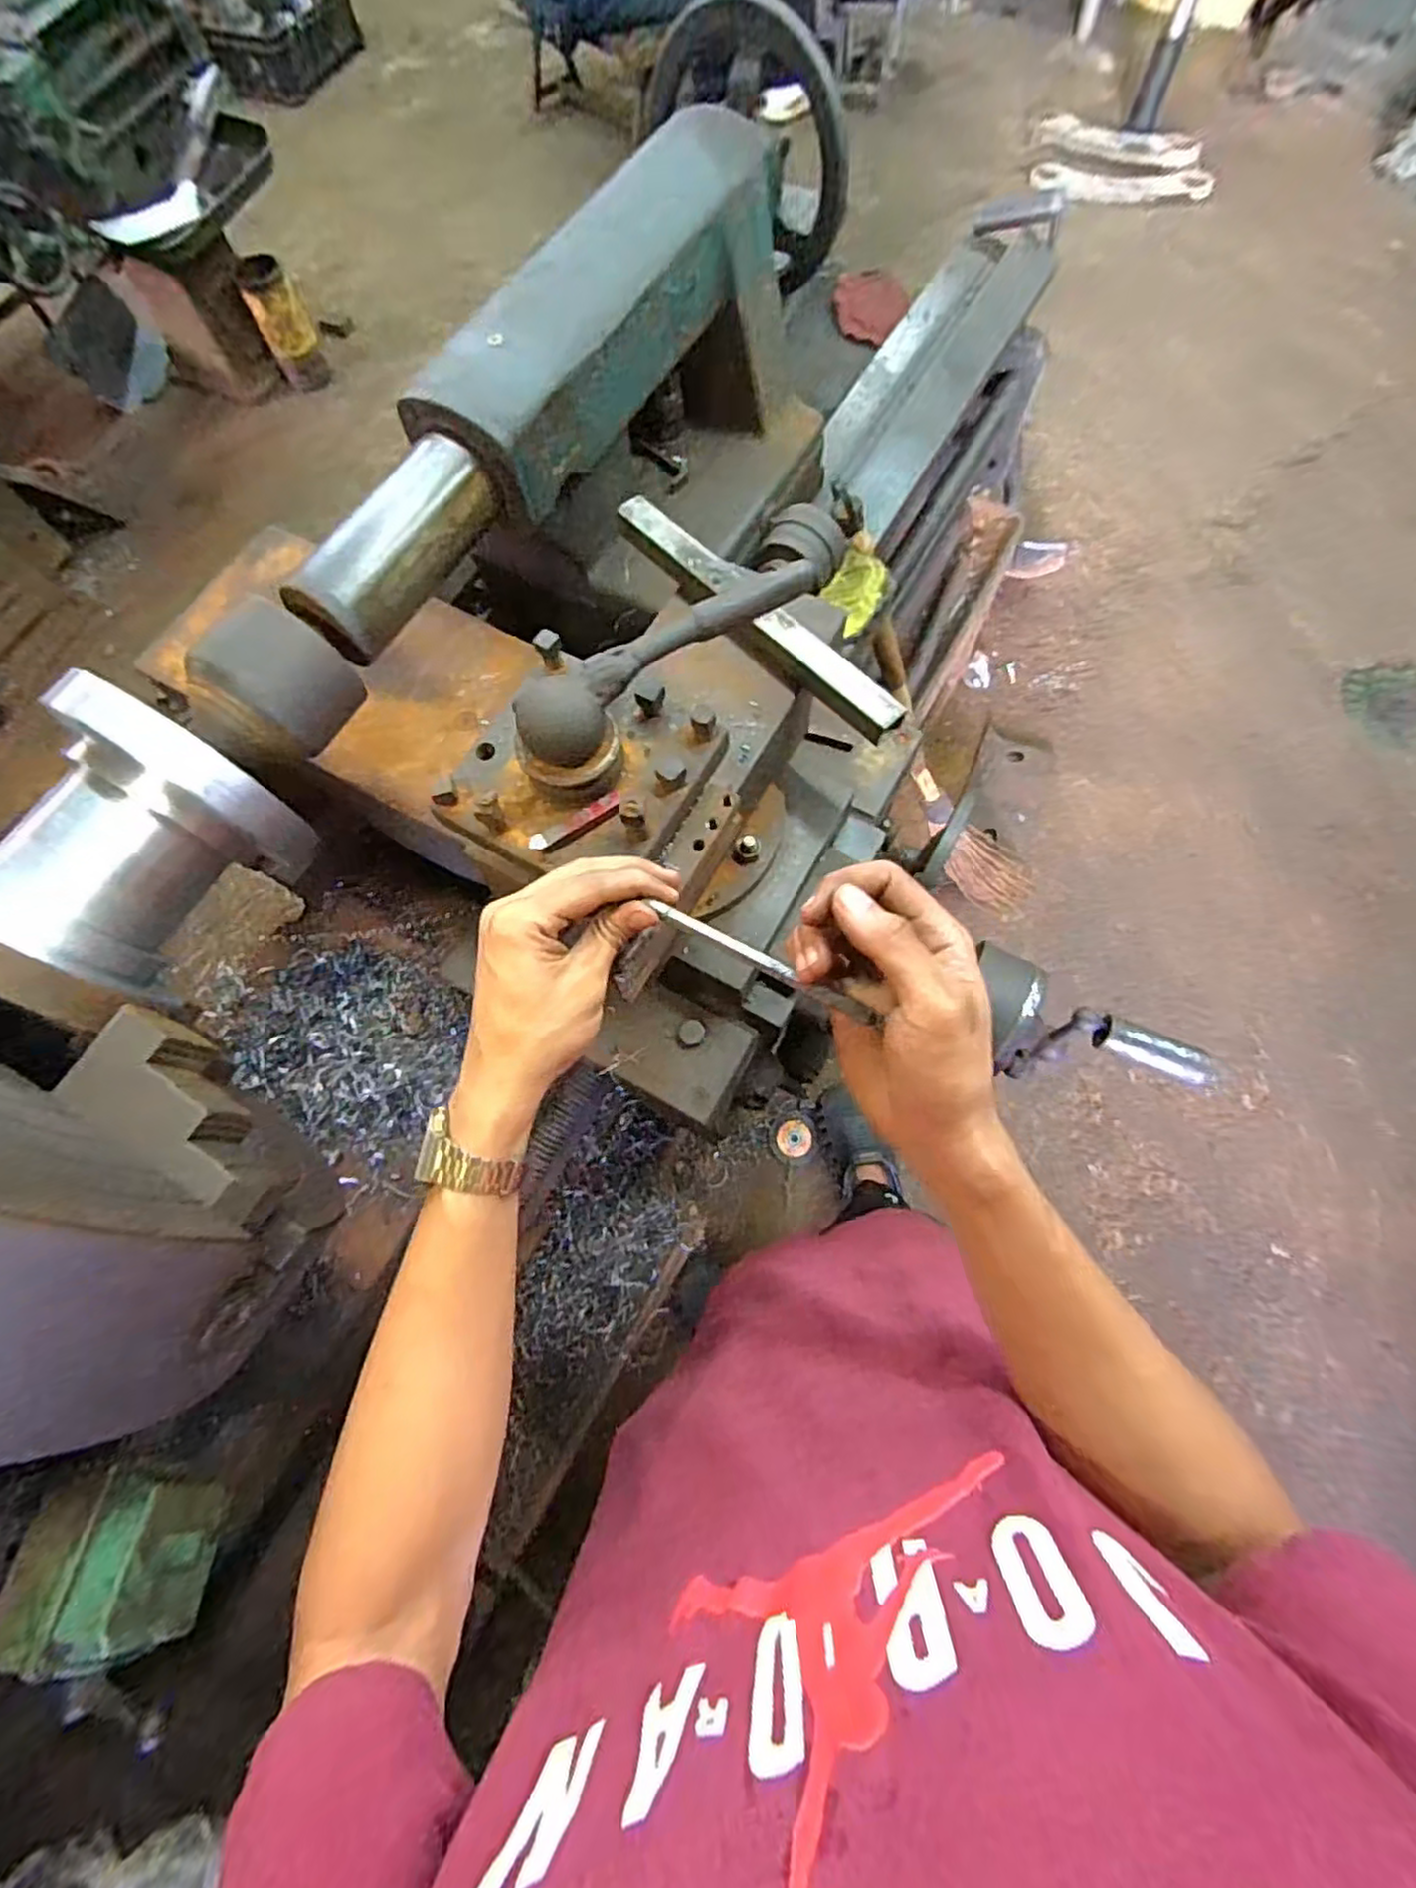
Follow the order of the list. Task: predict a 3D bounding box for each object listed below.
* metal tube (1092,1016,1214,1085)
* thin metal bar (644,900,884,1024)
[{"bbox_3d":[0.338,0.082,0.540,0.086,0.019,0.028,25,74,10],"label":"metal tube"},{"bbox_3d":[0.024,0.008,0.341,0.112,0.007,0.008,28,74,16],"label":"thin metal bar"}]

